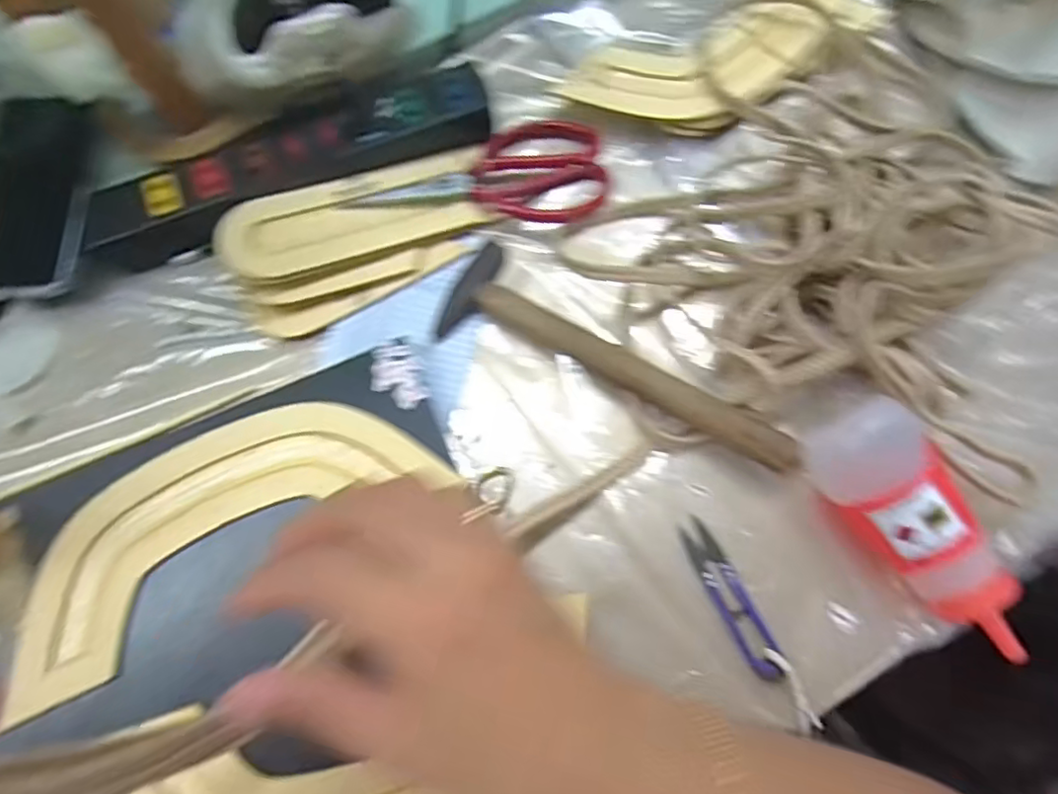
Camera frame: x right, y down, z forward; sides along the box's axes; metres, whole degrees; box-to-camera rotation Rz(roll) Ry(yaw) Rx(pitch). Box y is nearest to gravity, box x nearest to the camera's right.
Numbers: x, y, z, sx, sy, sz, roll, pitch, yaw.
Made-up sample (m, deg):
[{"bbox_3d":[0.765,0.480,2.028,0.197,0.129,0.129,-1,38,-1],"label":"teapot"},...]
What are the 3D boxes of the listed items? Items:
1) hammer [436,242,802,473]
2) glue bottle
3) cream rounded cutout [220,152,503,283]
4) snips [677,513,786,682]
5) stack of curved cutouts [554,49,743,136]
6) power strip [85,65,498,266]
[{"bbox_3d":[0.062,-0.033,0.421,0.248,0.025,0.077,22,74,9],"label":"hammer"},{"bbox_3d":[0.221,0.076,0.365,0.056,0.061,0.161,-24,73,-6],"label":"glue bottle"},{"bbox_3d":[-0.122,-0.132,0.454,0.189,0.011,0.065,-17,81,-13],"label":"cream rounded cutout"},{"bbox_3d":[0.124,0.122,0.381,0.021,0.010,0.099,-26,73,-6],"label":"snips"},{"bbox_3d":[0.098,-0.240,0.487,0.127,0.016,0.055,19,74,8],"label":"stack of curved cutouts"},{"bbox_3d":[-0.177,-0.172,0.465,0.307,0.040,0.061,-22,73,-5],"label":"power strip"}]

